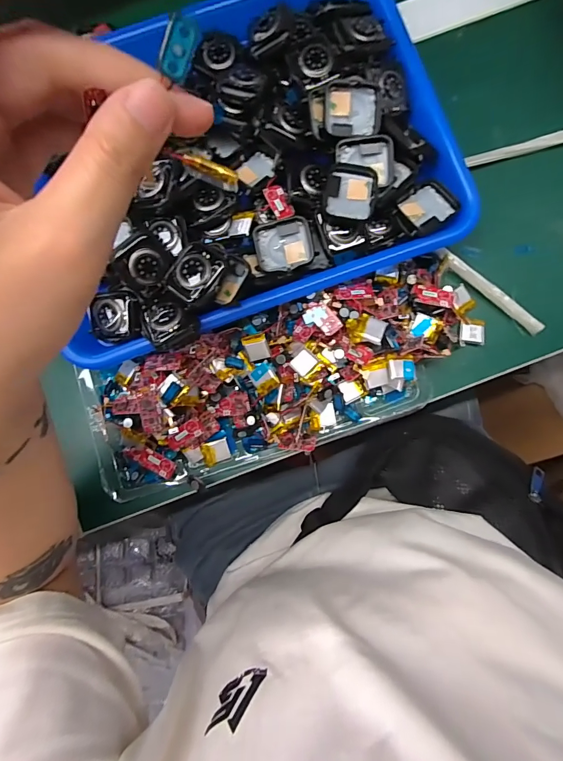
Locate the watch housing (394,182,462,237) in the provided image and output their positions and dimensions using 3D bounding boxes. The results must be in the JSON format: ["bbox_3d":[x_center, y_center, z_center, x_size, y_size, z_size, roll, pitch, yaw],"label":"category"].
[{"bbox_3d":[0.107,-0.127,0.297,0.044,0.008,0.031,-34,84,-2],"label":"watch housing"}]

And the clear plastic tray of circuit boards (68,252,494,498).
[{"bbox_3d":[0.006,-0.002,0.306,0.316,0.041,0.109,-19,84,-1],"label":"clear plastic tray of circuit boards"}]

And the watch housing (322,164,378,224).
[{"bbox_3d":[0.050,-0.133,0.293,0.037,0.009,0.042,5,84,2],"label":"watch housing"}]

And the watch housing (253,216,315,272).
[{"bbox_3d":[0.002,-0.100,0.302,0.041,0.016,0.035,-9,84,0],"label":"watch housing"}]

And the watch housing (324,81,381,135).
[{"bbox_3d":[0.052,-0.196,0.293,0.040,0.010,0.034,-4,107,-2],"label":"watch housing"}]

